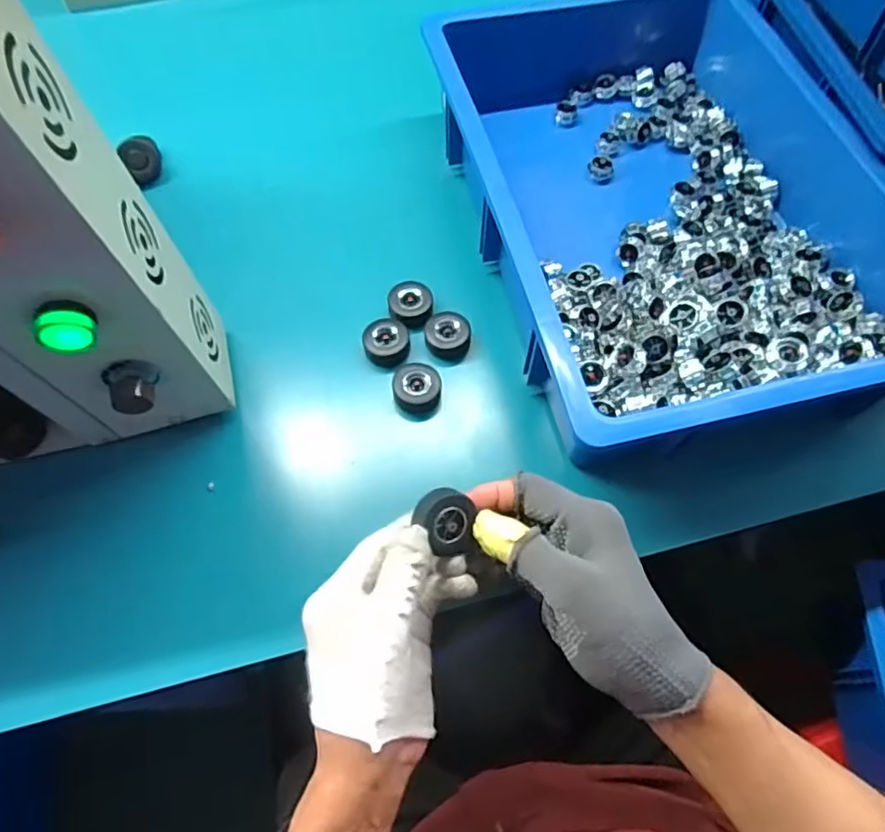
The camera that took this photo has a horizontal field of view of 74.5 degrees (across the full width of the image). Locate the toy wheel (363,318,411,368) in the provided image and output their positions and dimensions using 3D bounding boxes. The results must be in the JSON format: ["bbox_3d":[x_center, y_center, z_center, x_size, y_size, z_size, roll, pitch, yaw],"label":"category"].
[{"bbox_3d":[-0.045,-0.060,0.471,0.037,0.017,0.036,0,64,0],"label":"toy wheel"}]

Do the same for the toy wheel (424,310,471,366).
[{"bbox_3d":[0.004,-0.065,0.479,0.037,0.024,0.035,0,64,0],"label":"toy wheel"}]

